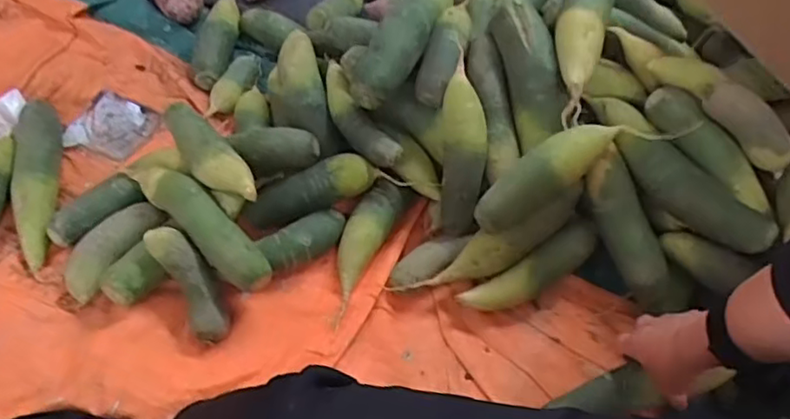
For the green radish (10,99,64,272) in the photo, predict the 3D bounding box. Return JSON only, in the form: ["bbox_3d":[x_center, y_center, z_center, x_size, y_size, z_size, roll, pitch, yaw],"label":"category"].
[{"bbox_3d":[-0.476,-0.045,0.846,0.051,0.045,0.266,-11,54,-13],"label":"green radish"}]

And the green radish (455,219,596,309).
[{"bbox_3d":[0.167,0.073,0.787,0.189,0.047,0.055,-31,59,-5],"label":"green radish"}]

